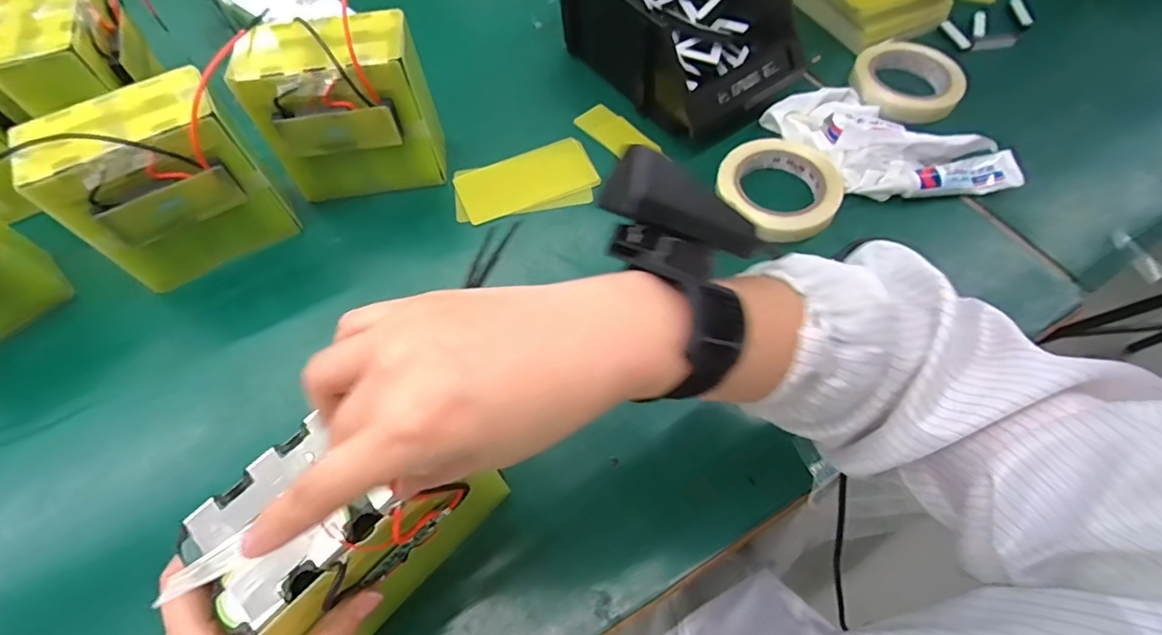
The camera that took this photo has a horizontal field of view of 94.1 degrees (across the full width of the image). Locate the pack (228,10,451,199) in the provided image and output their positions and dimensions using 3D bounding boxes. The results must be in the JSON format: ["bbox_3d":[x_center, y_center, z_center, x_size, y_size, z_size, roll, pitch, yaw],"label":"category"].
[{"bbox_3d":[-0.211,-0.187,0.499,0.151,0.151,0.090,-11,61,-5],"label":"pack"}]

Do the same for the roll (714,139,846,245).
[{"bbox_3d":[0.192,-0.127,0.521,0.104,0.022,0.114,-1,61,1],"label":"roll"}]

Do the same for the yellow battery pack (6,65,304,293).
[{"bbox_3d":[-0.353,-0.108,0.468,0.148,0.150,0.094,-32,65,-15],"label":"yellow battery pack"}]

